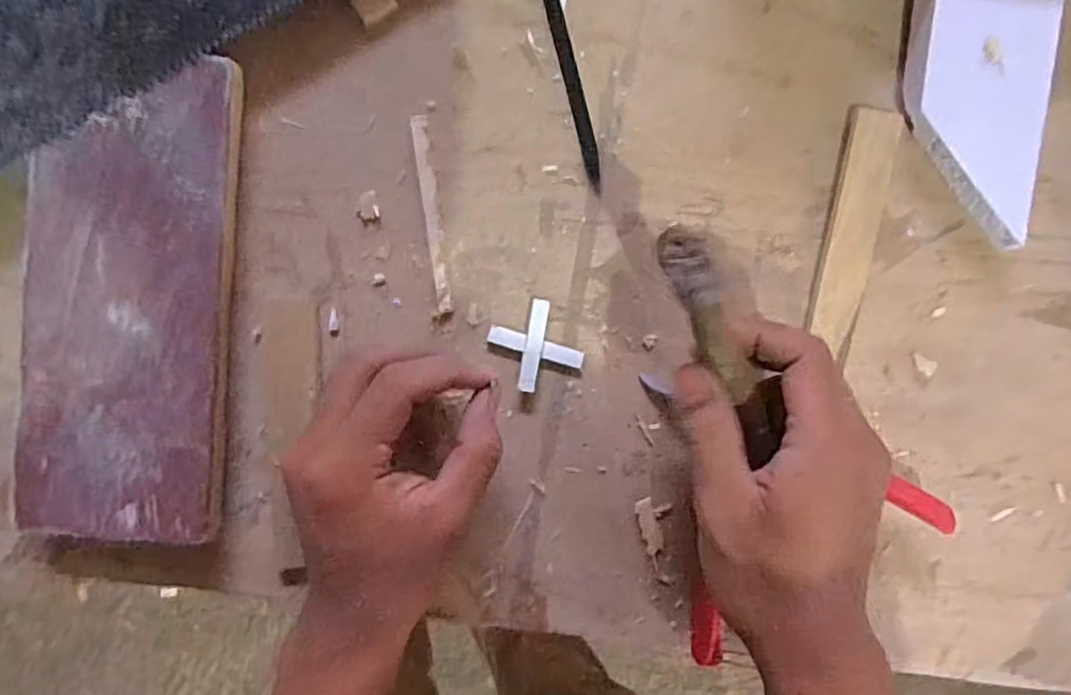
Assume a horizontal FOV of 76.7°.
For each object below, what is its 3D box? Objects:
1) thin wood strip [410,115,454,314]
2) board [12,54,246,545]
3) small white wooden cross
[{"bbox_3d":[-0.051,-0.065,0.337,0.008,0.004,0.096,-8,97,-7],"label":"thin wood strip"},{"bbox_3d":[-0.186,-0.019,0.315,0.084,0.021,0.214,5,95,-8],"label":"board"},{"bbox_3d":[0.000,0.000,0.351,0.036,0.008,0.040,-32,99,-3],"label":"small white wooden cross"}]

